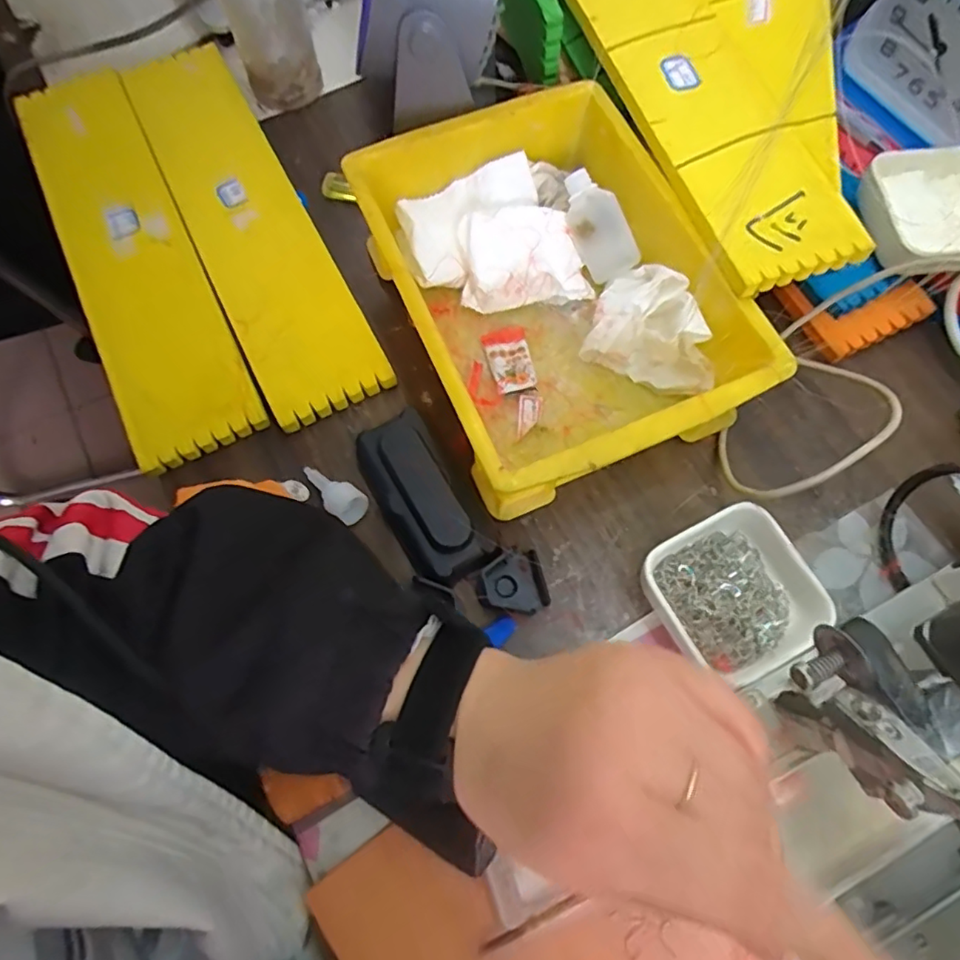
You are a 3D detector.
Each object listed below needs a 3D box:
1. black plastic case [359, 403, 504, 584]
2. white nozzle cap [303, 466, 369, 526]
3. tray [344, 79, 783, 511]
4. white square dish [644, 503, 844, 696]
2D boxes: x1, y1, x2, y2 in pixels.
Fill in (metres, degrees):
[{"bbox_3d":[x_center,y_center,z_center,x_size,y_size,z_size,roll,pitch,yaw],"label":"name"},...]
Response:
[{"bbox_3d":[-0.034,0.010,0.348,0.047,0.031,0.106,-29,73,-11],"label":"black plastic case"},{"bbox_3d":[-0.091,0.008,0.353,0.048,0.016,0.020,31,73,10],"label":"white nozzle cap"},{"bbox_3d":[0.042,-0.116,0.370,0.172,0.074,0.243,-22,72,-8],"label":"tray"},{"bbox_3d":[0.141,0.064,0.330,0.082,0.031,0.081,-28,73,-10],"label":"white square dish"}]

